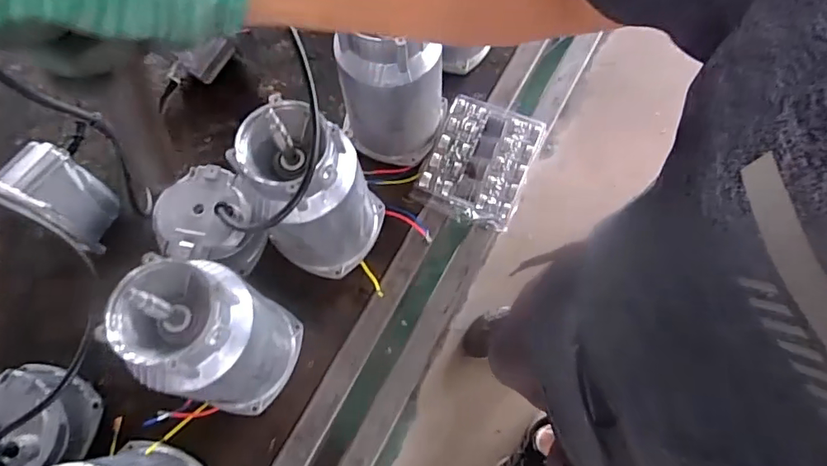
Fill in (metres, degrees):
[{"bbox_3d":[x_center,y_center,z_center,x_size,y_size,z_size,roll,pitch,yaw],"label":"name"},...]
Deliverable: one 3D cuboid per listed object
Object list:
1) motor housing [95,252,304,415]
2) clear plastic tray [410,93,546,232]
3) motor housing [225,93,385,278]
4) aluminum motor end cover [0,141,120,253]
[{"bbox_3d":[-0.197,0.105,0.518,0.116,0.221,0.128,30,72,10],"label":"motor housing"},{"bbox_3d":[0.088,-0.097,0.692,0.131,0.029,0.164,21,71,7],"label":"clear plastic tray"},{"bbox_3d":[-0.102,-0.040,0.567,0.118,0.219,0.121,0,70,-1],"label":"motor housing"},{"bbox_3d":[-0.415,-0.048,0.606,0.103,0.089,0.074,32,72,10],"label":"aluminum motor end cover"}]

